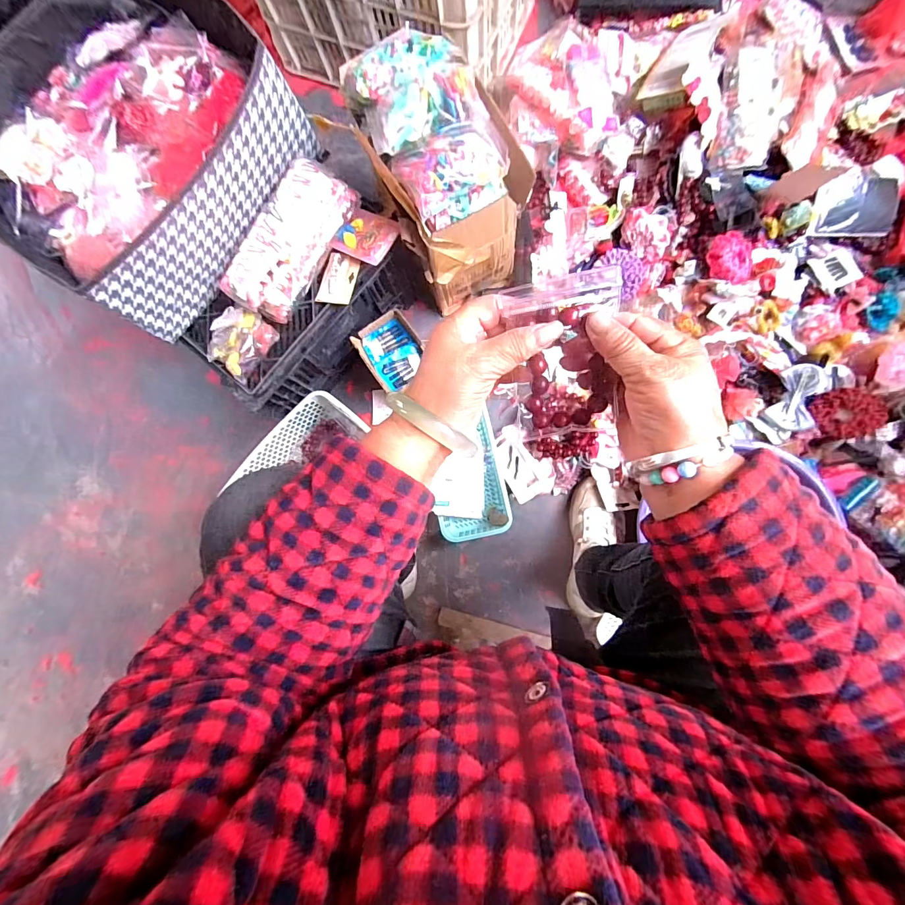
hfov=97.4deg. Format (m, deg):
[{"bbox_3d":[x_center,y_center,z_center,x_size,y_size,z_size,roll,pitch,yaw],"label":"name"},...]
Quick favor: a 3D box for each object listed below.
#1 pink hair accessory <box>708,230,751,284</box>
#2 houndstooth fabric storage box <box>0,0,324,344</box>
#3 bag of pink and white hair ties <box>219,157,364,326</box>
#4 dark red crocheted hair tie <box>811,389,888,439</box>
[{"bbox_3d":[0.496,-0.346,0.712,0.069,0.028,0.087,-21,102,6],"label":"pink hair accessory"},{"bbox_3d":[-0.457,-0.438,0.570,0.384,0.141,0.388,43,94,7],"label":"houndstooth fabric storage box"},{"bbox_3d":[-0.241,-0.313,0.601,0.093,0.075,0.233,31,88,8],"label":"bag of pink and white hair ties"},{"bbox_3d":[0.685,-0.070,0.692,0.091,0.024,0.094,-20,51,27],"label":"dark red crocheted hair tie"}]

